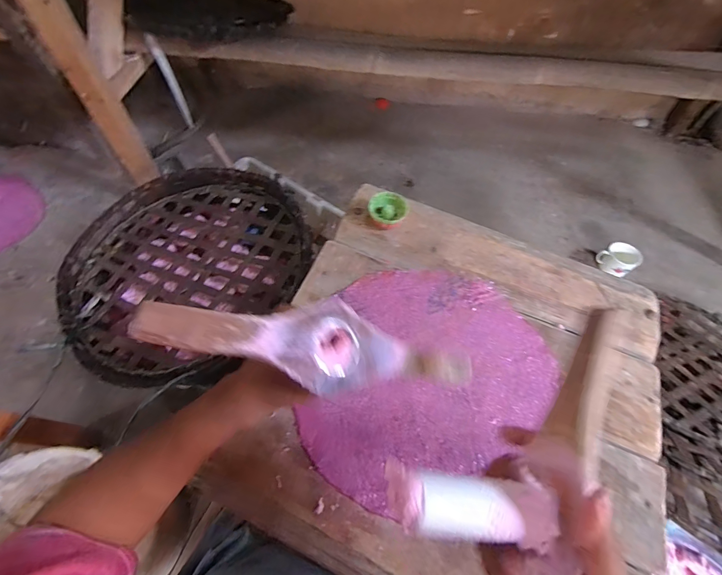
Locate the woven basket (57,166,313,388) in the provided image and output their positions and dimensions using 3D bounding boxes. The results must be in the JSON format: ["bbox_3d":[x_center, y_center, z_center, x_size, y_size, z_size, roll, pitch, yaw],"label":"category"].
[{"bbox_3d":[-0.315,-0.048,0.653,0.420,0.086,0.429,1,58,-2],"label":"woven basket"}]

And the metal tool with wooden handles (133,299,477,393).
[{"bbox_3d":[-0.021,0.046,0.281,0.264,0.017,0.063,13,55,-25],"label":"metal tool with wooden handles"}]

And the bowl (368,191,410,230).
[{"bbox_3d":[0.044,-0.128,0.589,0.058,0.027,0.063,1,58,-2],"label":"bowl"}]

